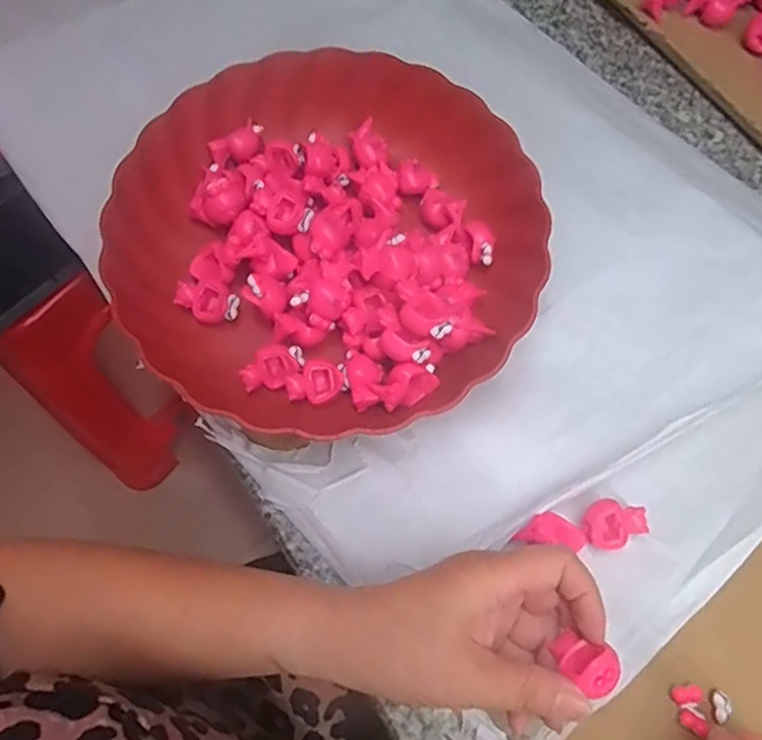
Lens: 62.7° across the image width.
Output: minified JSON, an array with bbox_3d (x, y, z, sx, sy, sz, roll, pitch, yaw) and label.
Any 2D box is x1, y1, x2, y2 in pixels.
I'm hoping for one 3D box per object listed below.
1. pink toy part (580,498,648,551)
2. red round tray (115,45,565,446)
[{"bbox_3d":[0.122,0.081,0.331,0.032,0.015,0.025,-18,71,-9],"label":"pink toy part"},{"bbox_3d":[-0.028,-0.082,0.367,0.233,0.040,0.231,1,69,-2],"label":"red round tray"}]

